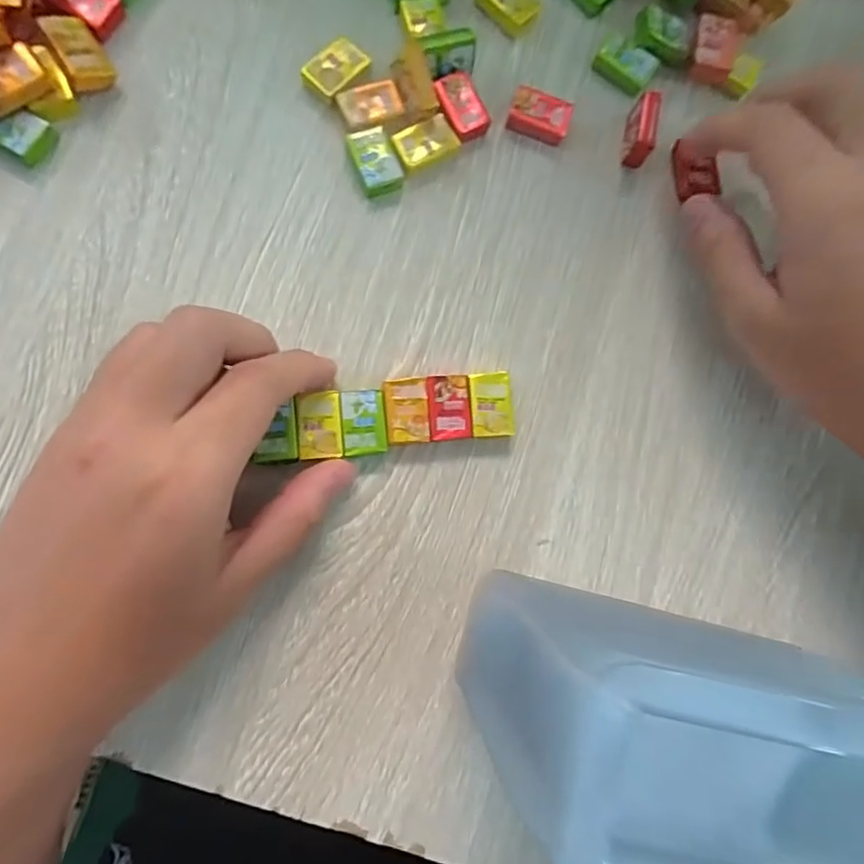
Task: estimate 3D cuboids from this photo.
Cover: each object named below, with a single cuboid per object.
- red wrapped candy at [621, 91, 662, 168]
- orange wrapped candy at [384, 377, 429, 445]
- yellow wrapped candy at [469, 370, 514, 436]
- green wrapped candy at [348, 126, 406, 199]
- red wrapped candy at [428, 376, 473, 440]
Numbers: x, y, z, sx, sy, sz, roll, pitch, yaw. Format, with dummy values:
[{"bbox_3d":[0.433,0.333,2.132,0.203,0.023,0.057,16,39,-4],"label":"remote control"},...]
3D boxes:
[{"bbox_3d":[0.090,-0.131,0.255,0.009,0.017,0.028,10,83,-6],"label":"red wrapped candy"},{"bbox_3d":[-0.010,-0.008,0.234,0.017,0.008,0.026,-4,85,-8],"label":"orange wrapped candy"},{"bbox_3d":[0.023,-0.011,0.238,0.017,0.008,0.026,-3,85,-8],"label":"yellow wrapped candy"},{"bbox_3d":[-0.024,-0.111,0.243,0.017,0.009,0.027,-23,88,-9],"label":"green wrapped candy"},{"bbox_3d":[0.007,-0.009,0.236,0.017,0.008,0.026,-1,85,-8],"label":"red wrapped candy"}]

